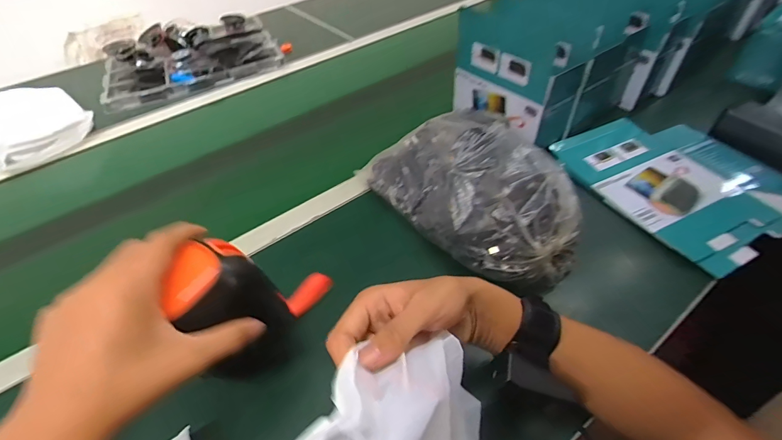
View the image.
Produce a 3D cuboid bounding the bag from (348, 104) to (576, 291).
[{"bbox_3d":[0.096,-0.050,0.492,0.145,0.109,0.300,-31,52,-21],"label":"bag"}]

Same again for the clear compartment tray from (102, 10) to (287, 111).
[{"bbox_3d":[-0.490,-0.416,0.940,0.389,0.042,0.347,-21,49,-13],"label":"clear compartment tray"}]

